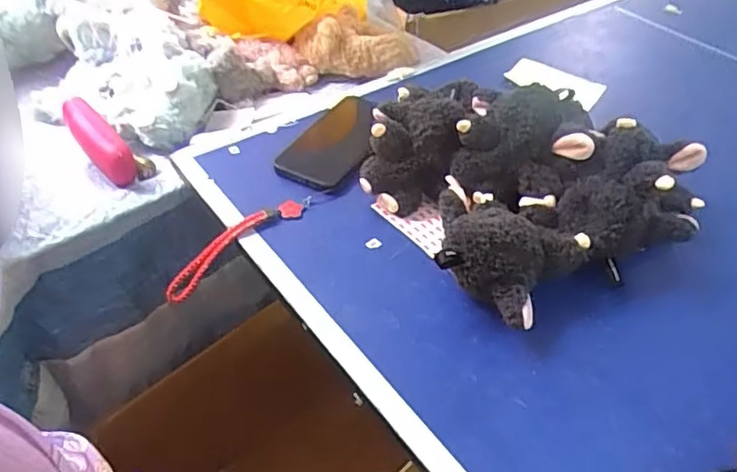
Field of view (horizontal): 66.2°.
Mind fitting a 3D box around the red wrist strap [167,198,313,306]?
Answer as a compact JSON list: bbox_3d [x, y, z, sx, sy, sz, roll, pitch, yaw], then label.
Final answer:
[{"bbox_3d":[-0.126,0.006,0.543,0.163,0.039,0.014,-37,54,-14],"label":"red wrist strap"}]

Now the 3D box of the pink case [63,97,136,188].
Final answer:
[{"bbox_3d":[-0.302,-0.109,0.630,0.033,0.035,0.126,-34,71,-30],"label":"pink case"}]

